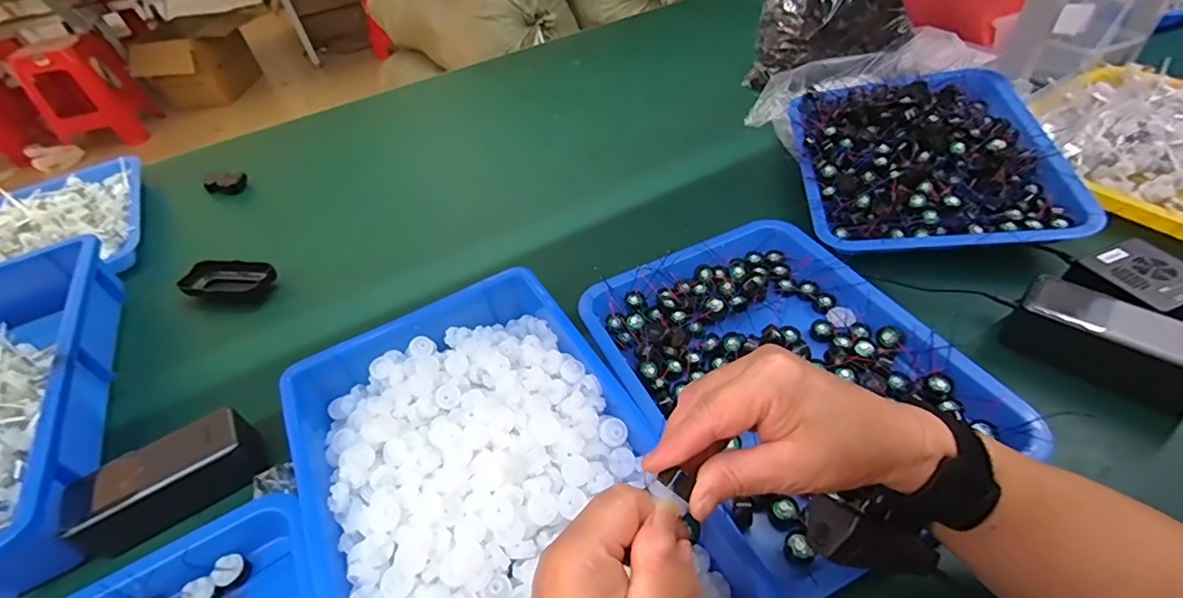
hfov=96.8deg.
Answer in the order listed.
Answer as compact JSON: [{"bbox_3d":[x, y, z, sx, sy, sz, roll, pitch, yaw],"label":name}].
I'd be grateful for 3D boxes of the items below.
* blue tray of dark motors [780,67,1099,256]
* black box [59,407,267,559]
[{"bbox_3d":[0.391,-0.177,0.627,0.263,0.058,0.323,1,46,9],"label":"blue tray of dark motors"},{"bbox_3d":[-0.359,0.151,0.444,0.134,0.046,0.066,-26,48,-17],"label":"black box"}]

